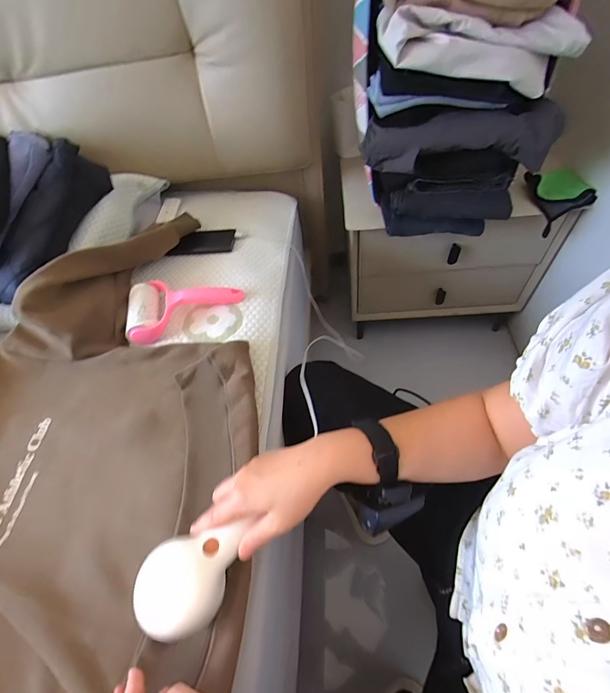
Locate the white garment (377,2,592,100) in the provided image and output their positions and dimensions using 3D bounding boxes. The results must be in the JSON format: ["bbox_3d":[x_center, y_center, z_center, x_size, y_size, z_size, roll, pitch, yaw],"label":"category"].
[{"bbox_3d":[0.230,-0.412,0.478,0.269,0.081,0.083,13,57,16],"label":"white garment"}]

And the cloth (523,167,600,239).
[{"bbox_3d":[0.504,-0.300,0.682,0.092,0.125,0.020,-22,11,29],"label":"cloth"}]

